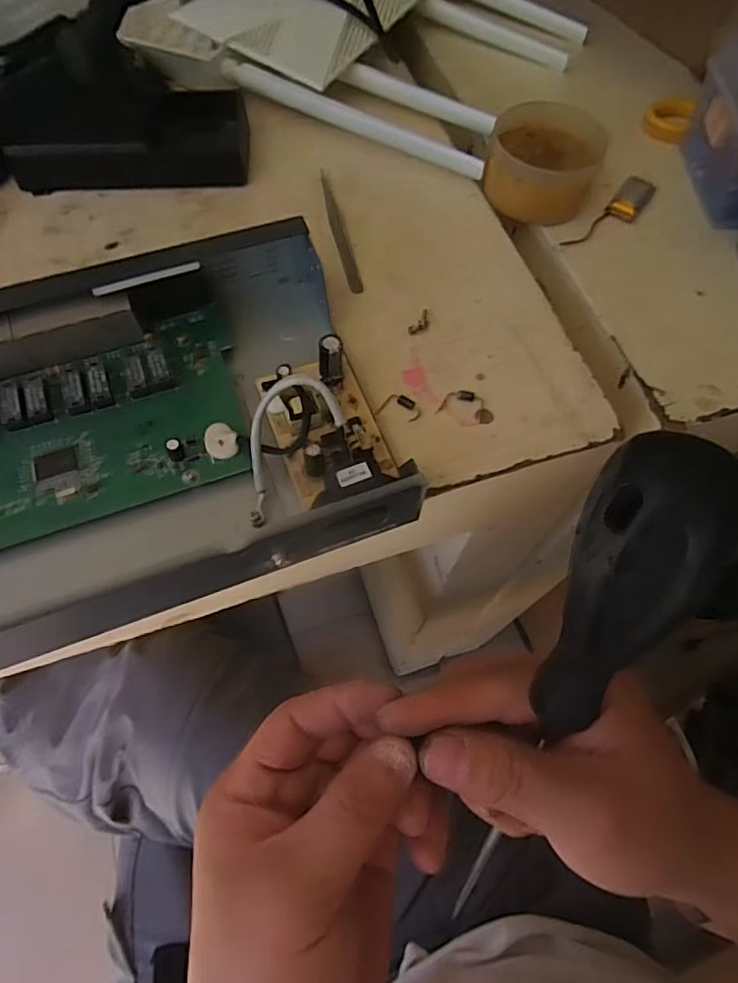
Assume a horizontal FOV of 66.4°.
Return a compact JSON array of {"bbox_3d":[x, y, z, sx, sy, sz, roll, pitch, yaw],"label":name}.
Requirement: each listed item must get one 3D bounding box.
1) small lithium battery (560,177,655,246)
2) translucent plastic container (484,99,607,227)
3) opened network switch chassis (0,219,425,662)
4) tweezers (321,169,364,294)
[{"bbox_3d":[0.166,-0.188,0.382,0.023,0.004,0.090,39,70,13],"label":"small lithium battery"},{"bbox_3d":[0.118,-0.225,0.381,0.071,0.032,0.086,14,66,3],"label":"translucent plastic container"},{"bbox_3d":[-0.140,-0.033,0.272,0.290,0.044,0.206,-21,69,-11],"label":"opened network switch chassis"},{"bbox_3d":[-0.019,-0.171,0.368,0.010,0.004,0.107,-12,67,-8],"label":"tweezers"}]

